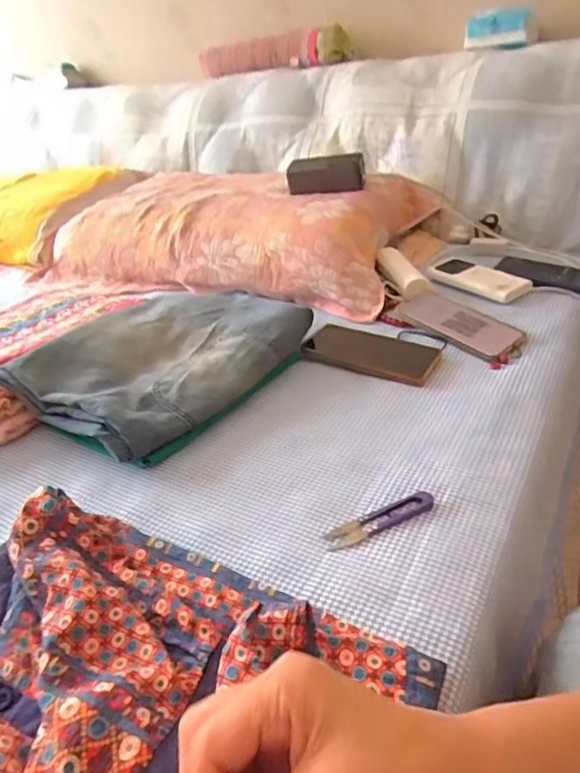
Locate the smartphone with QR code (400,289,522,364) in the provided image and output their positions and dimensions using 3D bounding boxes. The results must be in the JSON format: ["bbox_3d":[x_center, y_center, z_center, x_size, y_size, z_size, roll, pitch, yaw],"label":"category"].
[{"bbox_3d":[0.223,-0.086,0.734,0.081,0.010,0.164,-33,49,-25],"label":"smartphone with QR code"}]

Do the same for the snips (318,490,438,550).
[{"bbox_3d":[0.076,0.113,0.472,0.100,0.010,0.024,-16,32,-16],"label":"snips"}]

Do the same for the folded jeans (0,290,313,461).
[{"bbox_3d":[-0.143,-0.042,0.684,0.239,0.060,0.319,16,37,32],"label":"folded jeans"}]

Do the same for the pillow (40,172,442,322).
[{"bbox_3d":[-0.110,-0.296,1.032,0.676,0.128,0.346,10,35,26],"label":"pillow"}]

